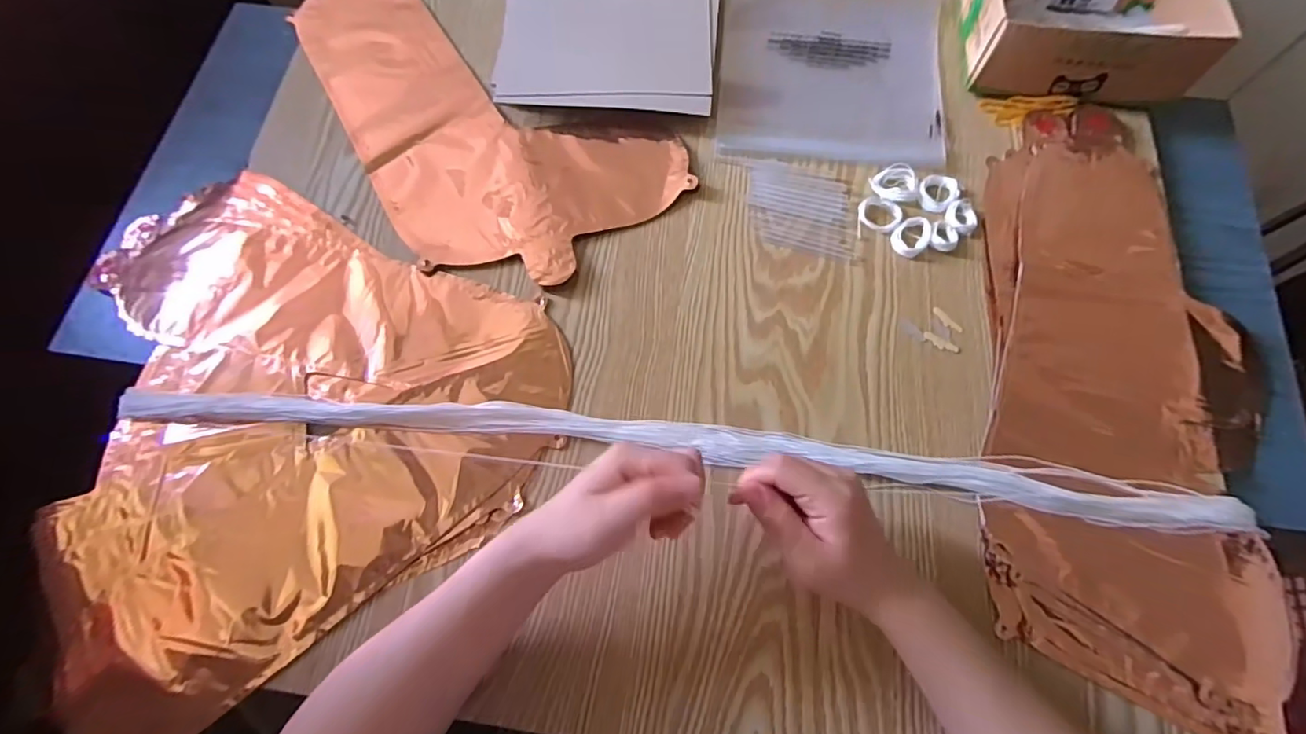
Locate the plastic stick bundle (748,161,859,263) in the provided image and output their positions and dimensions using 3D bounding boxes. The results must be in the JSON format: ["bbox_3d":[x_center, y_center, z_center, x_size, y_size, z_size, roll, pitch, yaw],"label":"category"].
[{"bbox_3d":[0.128,-0.134,0.479,0.097,0.004,0.078,16,72,6],"label":"plastic stick bundle"}]

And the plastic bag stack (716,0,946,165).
[{"bbox_3d":[0.163,-0.277,0.530,0.200,0.007,0.202,5,71,3],"label":"plastic bag stack"}]

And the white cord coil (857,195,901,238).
[{"bbox_3d":[0.188,-0.127,0.474,0.037,0.006,0.035,0,71,1],"label":"white cord coil"}]

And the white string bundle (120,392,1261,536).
[{"bbox_3d":[0.008,0.059,0.414,0.800,0.015,0.036,6,71,3],"label":"white string bundle"}]

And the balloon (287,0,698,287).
[{"bbox_3d":[-0.174,-0.239,0.518,0.222,0.010,0.401,-39,74,-12],"label":"balloon"}]

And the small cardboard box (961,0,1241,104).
[{"bbox_3d":[0.373,-0.306,0.499,0.179,0.068,0.134,5,71,3],"label":"small cardboard box"}]

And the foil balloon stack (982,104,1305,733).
[{"bbox_3d":[0.356,0.008,0.428,0.203,0.022,0.456,11,71,4],"label":"foil balloon stack"}]

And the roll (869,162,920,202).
[{"bbox_3d":[0.205,-0.155,0.481,0.035,0.007,0.036,0,71,1],"label":"roll"}]

